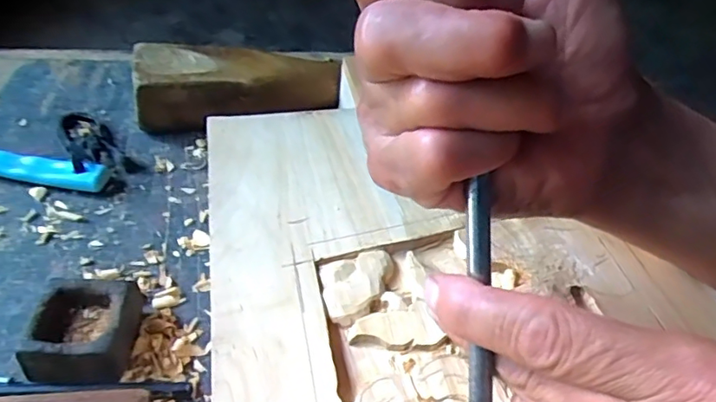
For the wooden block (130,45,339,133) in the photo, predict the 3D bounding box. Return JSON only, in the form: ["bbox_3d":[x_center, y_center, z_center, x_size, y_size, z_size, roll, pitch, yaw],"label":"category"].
[{"bbox_3d":[-0.094,-0.093,0.452,0.156,0.048,0.057,-5,44,-11],"label":"wooden block"}]

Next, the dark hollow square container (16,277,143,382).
[{"bbox_3d":[-0.136,0.066,0.285,0.047,0.029,0.048,0,43,-6],"label":"dark hollow square container"}]

